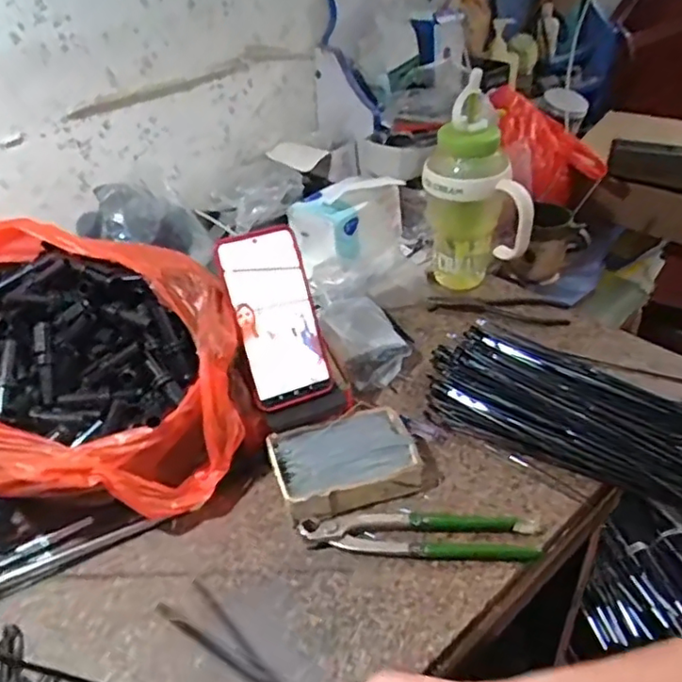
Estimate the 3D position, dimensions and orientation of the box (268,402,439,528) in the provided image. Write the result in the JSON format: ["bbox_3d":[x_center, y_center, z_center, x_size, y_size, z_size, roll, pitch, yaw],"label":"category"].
[{"bbox_3d":[0.009,0.111,0.580,0.137,0.042,0.094,-19,39,-14],"label":"box"}]

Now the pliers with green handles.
[{"bbox_3d":[0.067,0.161,0.524,0.194,0.020,0.040,-1,38,8],"label":"pliers with green handles"}]

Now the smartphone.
[{"bbox_3d":[-0.061,-0.021,0.581,0.079,0.163,0.015,-17,10,-12],"label":"smartphone"}]

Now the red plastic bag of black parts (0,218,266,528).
[{"bbox_3d":[-0.233,0.024,0.574,0.244,0.231,0.268,-35,45,-31],"label":"red plastic bag of black parts"}]

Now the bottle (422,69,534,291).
[{"bbox_3d":[0.175,-0.185,0.780,0.129,0.250,0.111,5,40,16],"label":"bottle"}]

